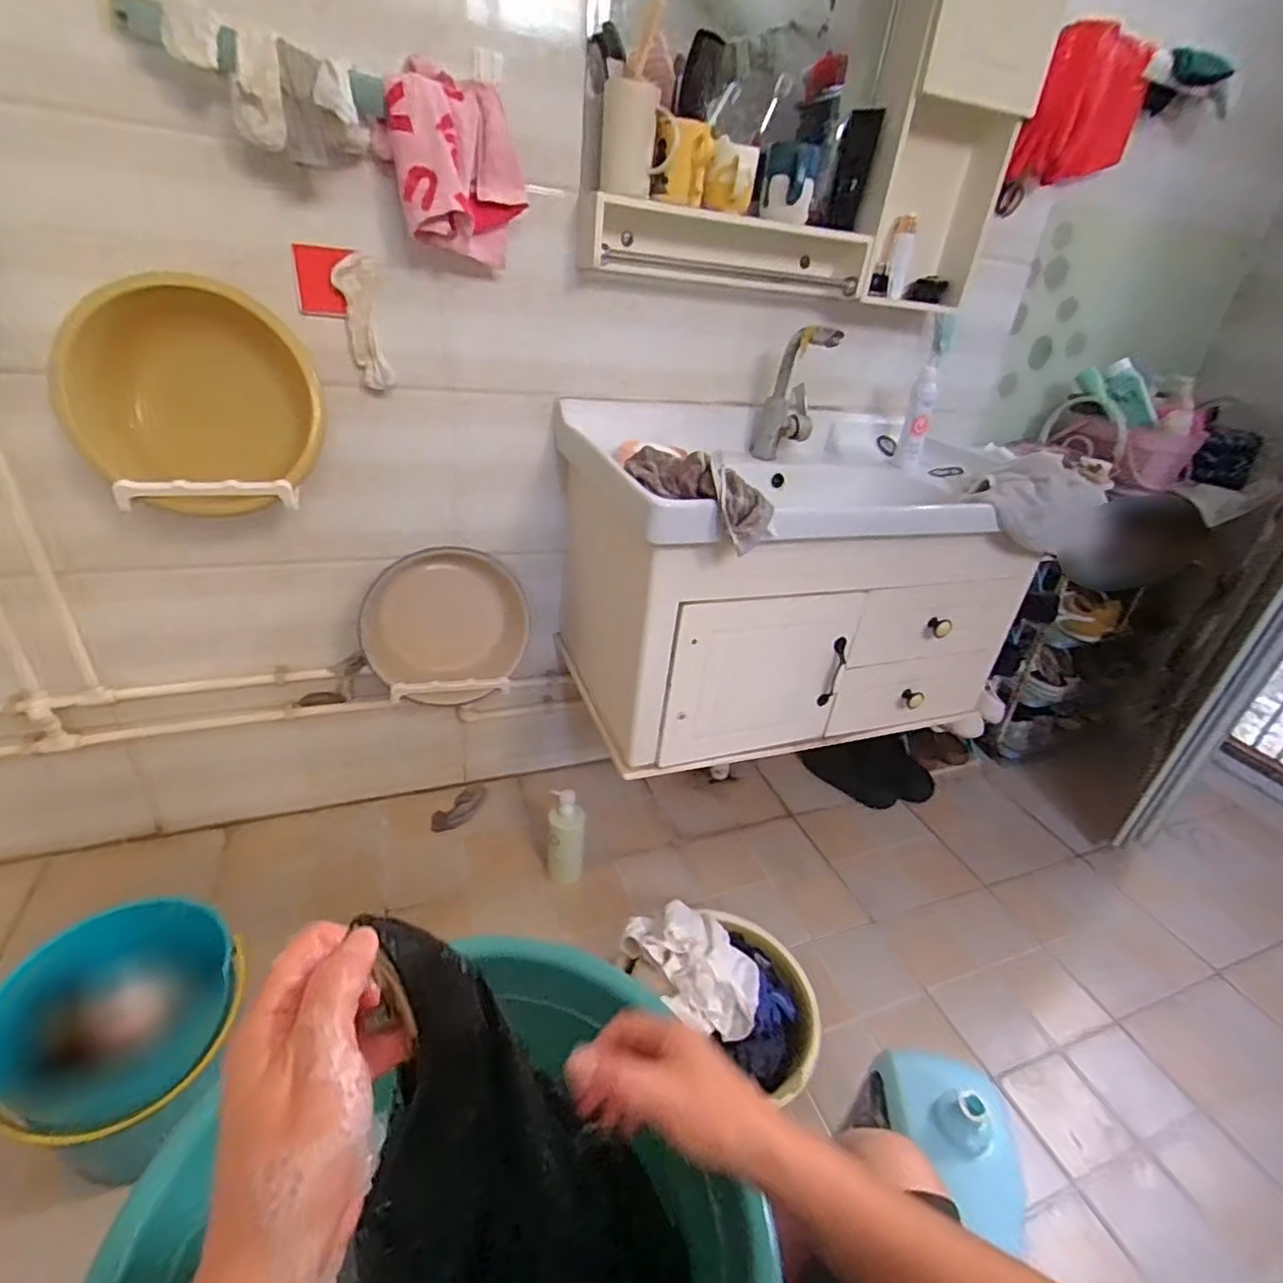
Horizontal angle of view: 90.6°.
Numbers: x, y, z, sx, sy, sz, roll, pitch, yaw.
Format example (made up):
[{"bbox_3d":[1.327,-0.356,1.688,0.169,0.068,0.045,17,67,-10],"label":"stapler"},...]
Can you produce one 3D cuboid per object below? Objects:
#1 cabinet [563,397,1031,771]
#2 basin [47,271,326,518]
[{"bbox_3d":[0.280,-0.135,1.219,0.818,0.505,0.511,-6,33,-21],"label":"cabinet"},{"bbox_3d":[-0.594,-0.320,0.849,0.293,0.255,0.140,-12,35,-28],"label":"basin"}]

